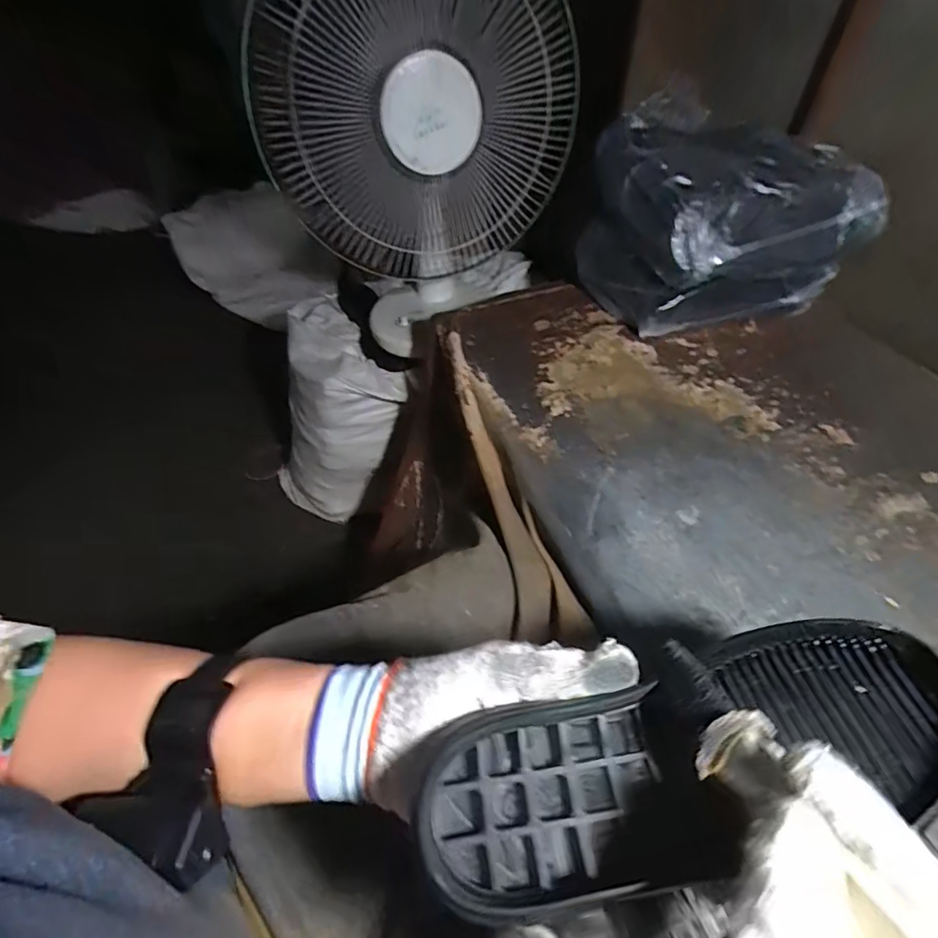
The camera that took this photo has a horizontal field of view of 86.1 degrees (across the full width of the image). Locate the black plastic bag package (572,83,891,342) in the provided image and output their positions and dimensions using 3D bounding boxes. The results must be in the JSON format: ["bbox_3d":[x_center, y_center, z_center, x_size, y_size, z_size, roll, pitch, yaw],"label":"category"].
[{"bbox_3d":[0.327,-0.326,0.670,0.309,0.211,0.244,-13,52,-10],"label":"black plastic bag package"}]

